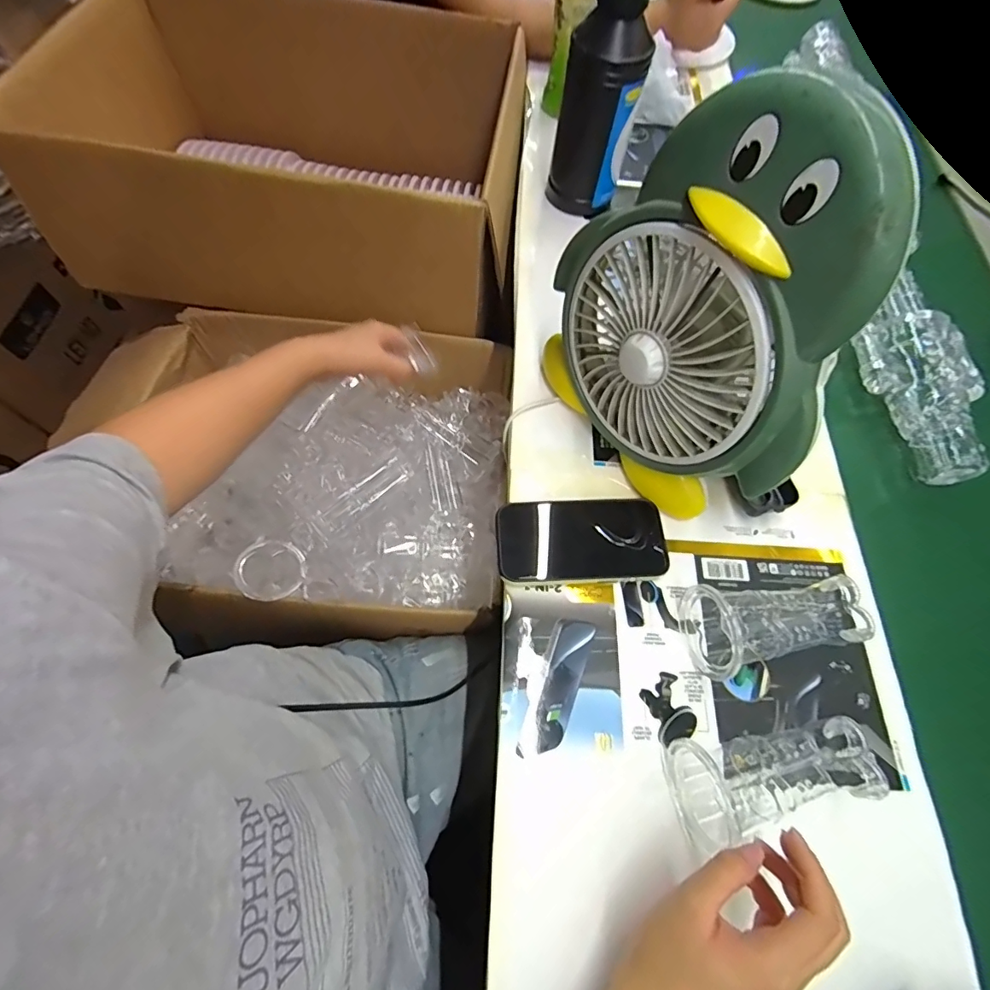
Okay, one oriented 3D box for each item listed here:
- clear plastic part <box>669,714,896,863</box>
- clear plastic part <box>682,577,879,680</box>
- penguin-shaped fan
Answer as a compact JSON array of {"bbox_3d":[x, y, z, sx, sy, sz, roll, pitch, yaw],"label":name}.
[{"bbox_3d":[0.206,0.203,0.359,0.148,0.055,0.073,-9,67,-8],"label":"clear plastic part"},{"bbox_3d":[0.230,0.100,0.406,0.134,0.048,0.077,-8,67,-8],"label":"clear plastic part"},{"bbox_3d":[0.156,-0.129,0.377,0.113,0.285,0.248,-33,73,-17],"label":"penguin-shaped fan"}]

